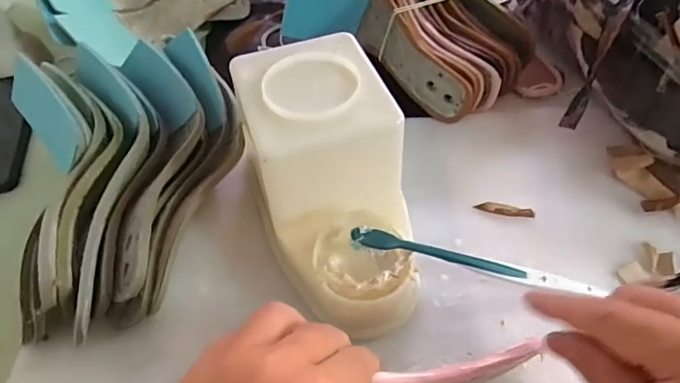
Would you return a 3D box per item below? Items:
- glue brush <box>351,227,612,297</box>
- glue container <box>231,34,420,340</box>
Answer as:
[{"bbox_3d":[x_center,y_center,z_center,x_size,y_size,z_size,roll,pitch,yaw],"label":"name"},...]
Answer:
[{"bbox_3d":[0.093,0.048,0.332,0.174,0.011,0.012,14,53,-6],"label":"glue brush"},{"bbox_3d":[-0.010,-0.006,0.346,0.106,0.108,0.188,-11,53,-5],"label":"glue container"}]

